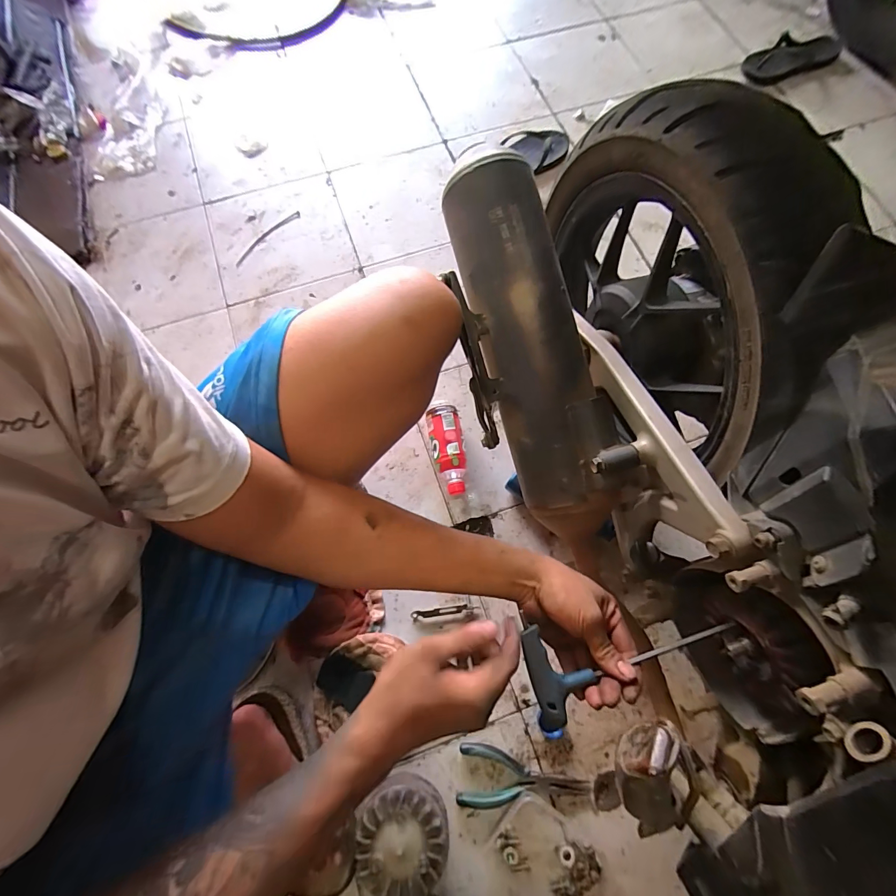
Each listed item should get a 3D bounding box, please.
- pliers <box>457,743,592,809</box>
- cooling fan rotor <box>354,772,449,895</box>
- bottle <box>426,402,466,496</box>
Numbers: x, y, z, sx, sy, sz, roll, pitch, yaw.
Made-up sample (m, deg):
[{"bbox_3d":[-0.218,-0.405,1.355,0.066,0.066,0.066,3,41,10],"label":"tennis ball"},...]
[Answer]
[{"bbox_3d":[0.112,0.486,0.565,0.190,0.014,0.077,6,73,2],"label":"pliers"},{"bbox_3d":[-0.063,0.533,0.536,0.121,0.057,0.121,0,73,0],"label":"cooling fan rotor"},{"bbox_3d":[0.000,0.003,0.691,0.058,0.062,0.161,-9,74,-3],"label":"bottle"}]

